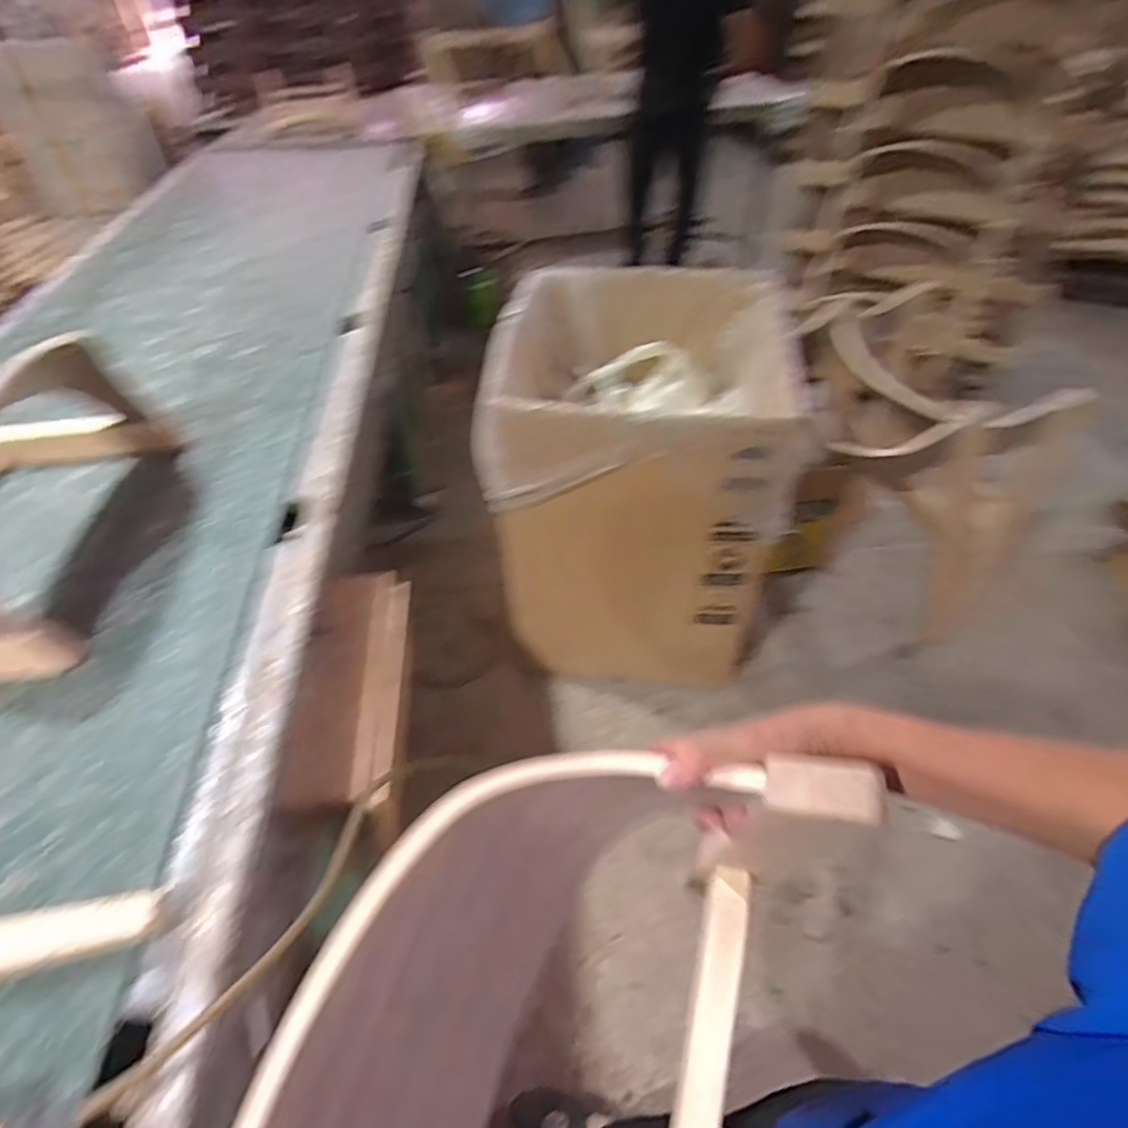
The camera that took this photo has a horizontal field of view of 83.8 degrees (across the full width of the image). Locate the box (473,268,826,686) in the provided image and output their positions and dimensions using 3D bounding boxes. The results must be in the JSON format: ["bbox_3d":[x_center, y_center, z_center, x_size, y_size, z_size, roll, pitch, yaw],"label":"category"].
[{"bbox_3d":[0.158,-0.183,1.441,0.596,0.717,0.582,6,47,7],"label":"box"}]

